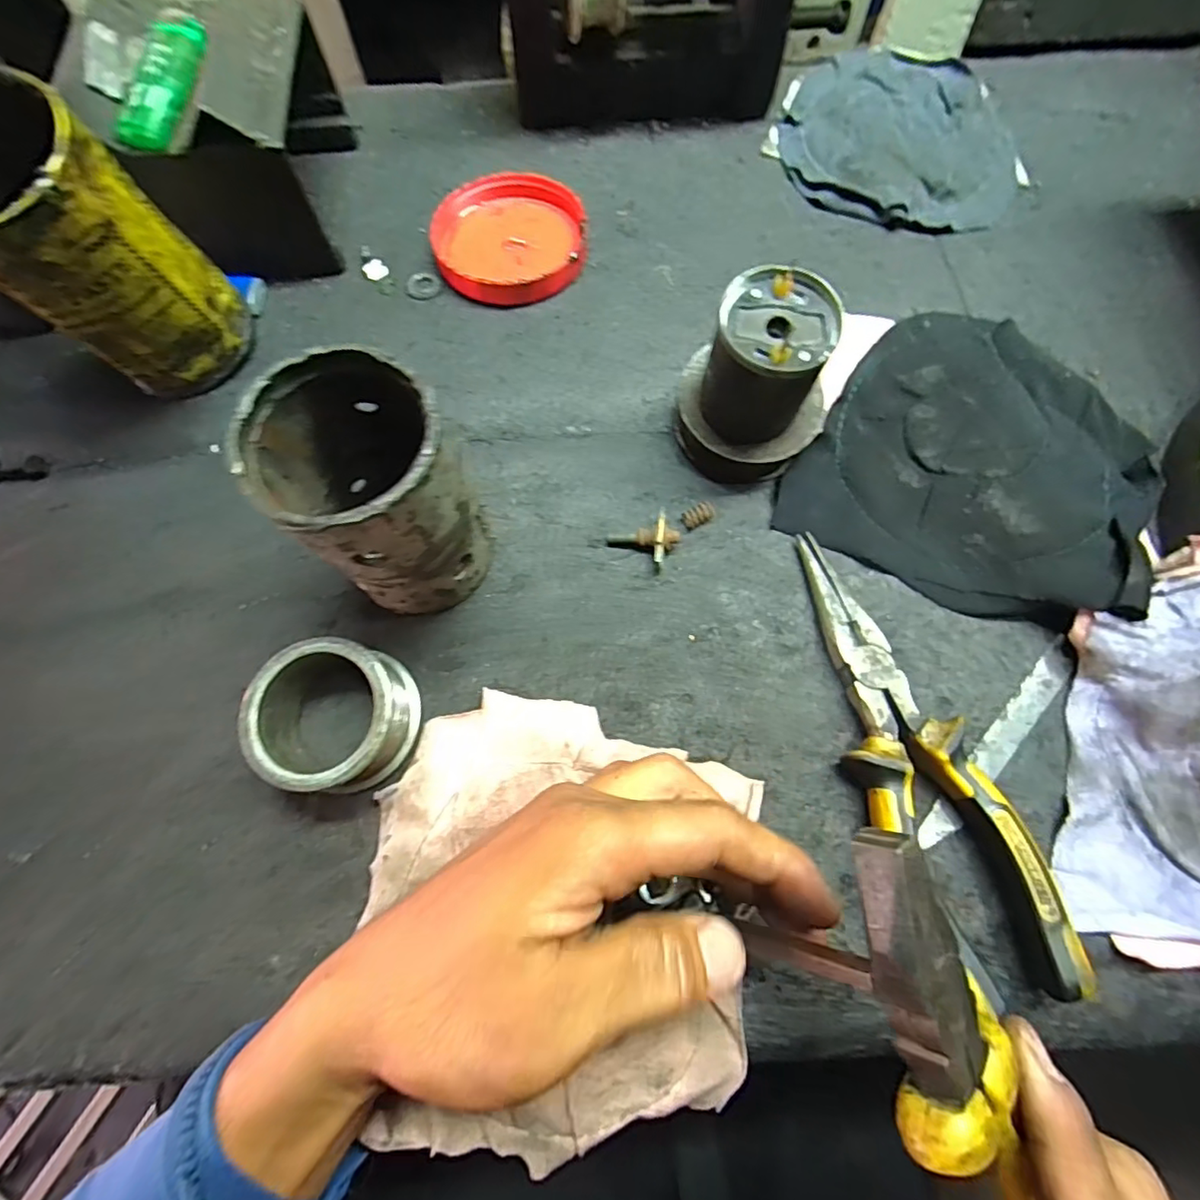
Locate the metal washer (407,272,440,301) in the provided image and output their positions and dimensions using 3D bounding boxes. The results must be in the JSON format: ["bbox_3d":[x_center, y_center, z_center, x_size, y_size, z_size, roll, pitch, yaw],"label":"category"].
[{"bbox_3d":[-0.104,-0.186,0.340,0.020,0.004,0.019,-1,70,2],"label":"metal washer"}]

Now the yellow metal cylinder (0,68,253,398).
[{"bbox_3d":[-0.233,-0.155,0.272,0.080,0.124,0.079,38,76,14],"label":"yellow metal cylinder"}]

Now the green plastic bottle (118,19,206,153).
[{"bbox_3d":[-0.212,-0.251,0.280,0.023,0.017,0.075,4,70,2],"label":"green plastic bottle"}]

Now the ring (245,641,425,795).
[{"bbox_3d":[-0.113,0.050,0.248,0.060,0.036,0.059,-1,70,2],"label":"ring"}]

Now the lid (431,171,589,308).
[{"bbox_3d":[-0.053,-0.214,0.342,0.089,0.020,0.084,-1,70,2],"label":"lid"}]

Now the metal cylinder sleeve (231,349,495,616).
[{"bbox_3d":[-0.085,-0.037,0.236,0.068,0.111,0.063,-1,70,2],"label":"metal cylinder sleeve"}]

